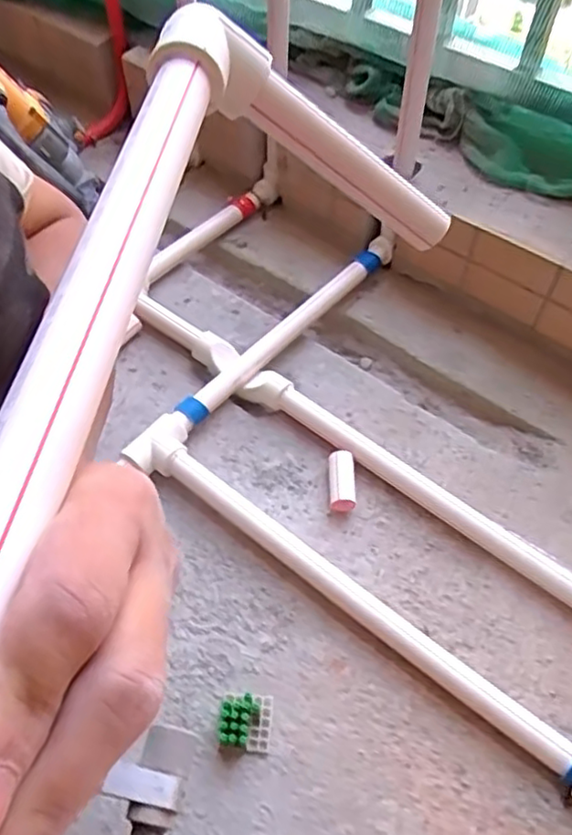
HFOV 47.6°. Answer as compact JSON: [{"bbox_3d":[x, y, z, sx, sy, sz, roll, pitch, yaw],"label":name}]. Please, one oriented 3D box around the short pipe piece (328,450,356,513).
[{"bbox_3d":[0.055,0.064,0.648,0.025,0.023,0.058,1,53,-1],"label":"short pipe piece"}]

